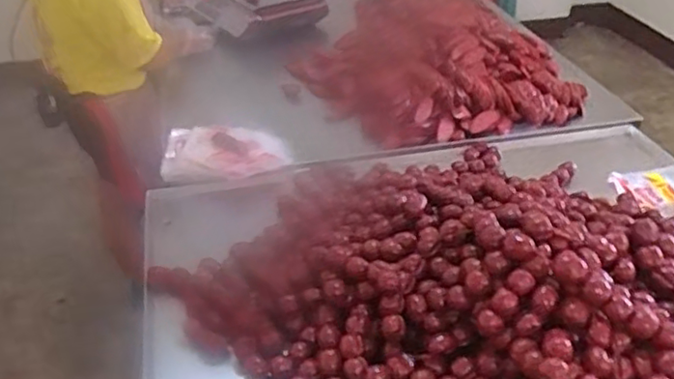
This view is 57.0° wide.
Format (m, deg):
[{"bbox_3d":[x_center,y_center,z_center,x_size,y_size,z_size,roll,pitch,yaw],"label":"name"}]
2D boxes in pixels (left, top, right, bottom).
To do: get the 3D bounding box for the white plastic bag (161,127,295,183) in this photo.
[{"bbox_3d":[-0.215,-0.082,1.247,0.247,0.036,0.162,3,36,4],"label":"white plastic bag"}]

